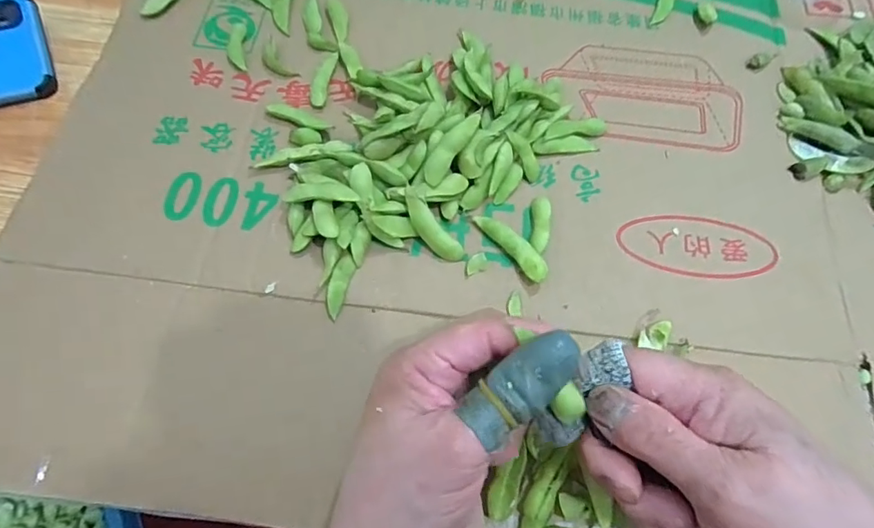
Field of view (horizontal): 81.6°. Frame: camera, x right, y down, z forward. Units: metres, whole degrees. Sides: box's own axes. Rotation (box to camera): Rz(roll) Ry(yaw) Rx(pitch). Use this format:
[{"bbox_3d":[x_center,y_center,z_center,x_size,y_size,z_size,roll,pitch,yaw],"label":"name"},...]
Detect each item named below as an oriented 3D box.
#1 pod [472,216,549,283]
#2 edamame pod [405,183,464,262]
[{"bbox_3d":[0.046,-0.011,0.304,0.015,0.010,0.055,-35,72,-15],"label":"pod"},{"bbox_3d":[-0.004,-0.022,0.299,0.014,0.009,0.052,-37,92,-16],"label":"edamame pod"}]

